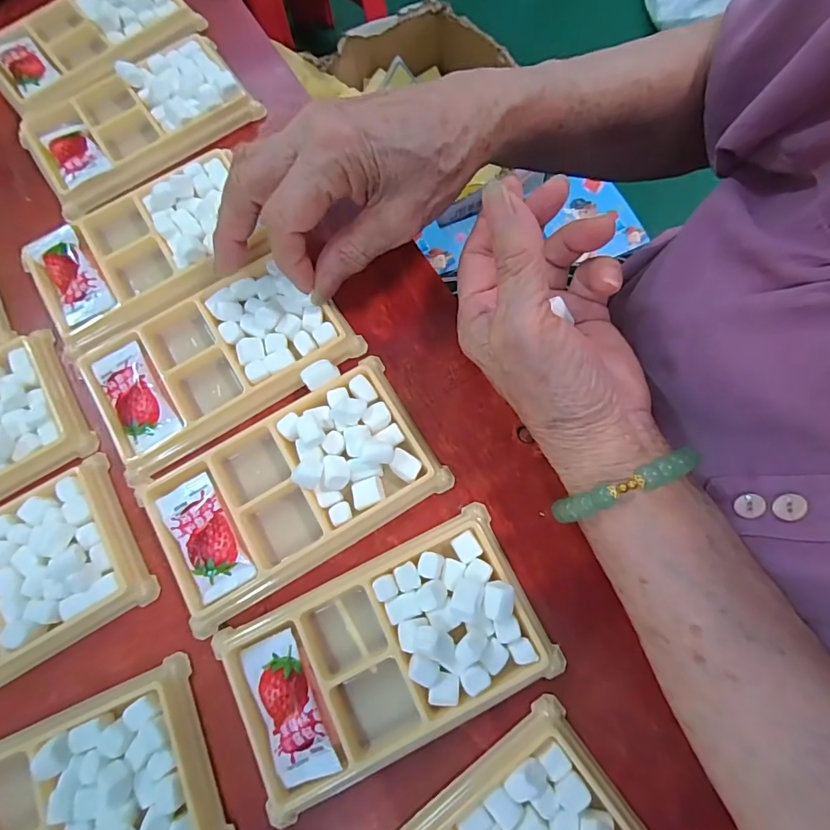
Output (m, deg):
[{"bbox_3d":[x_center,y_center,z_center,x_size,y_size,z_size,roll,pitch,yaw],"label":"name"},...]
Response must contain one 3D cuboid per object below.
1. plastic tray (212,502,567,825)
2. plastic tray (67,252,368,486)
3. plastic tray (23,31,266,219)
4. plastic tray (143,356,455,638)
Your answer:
[{"bbox_3d":[-0.012,0.102,0.207,0.136,0.017,0.074,-25,74,-7],"label":"plastic tray"},{"bbox_3d":[-0.108,-0.033,0.256,0.137,0.017,0.083,-30,75,-8],"label":"plastic tray"},{"bbox_3d":[-0.176,-0.189,0.301,0.133,0.019,0.082,-35,76,-10],"label":"plastic tray"},{"bbox_3d":[-0.058,0.033,0.227,0.130,0.014,0.074,-31,75,-8],"label":"plastic tray"}]

